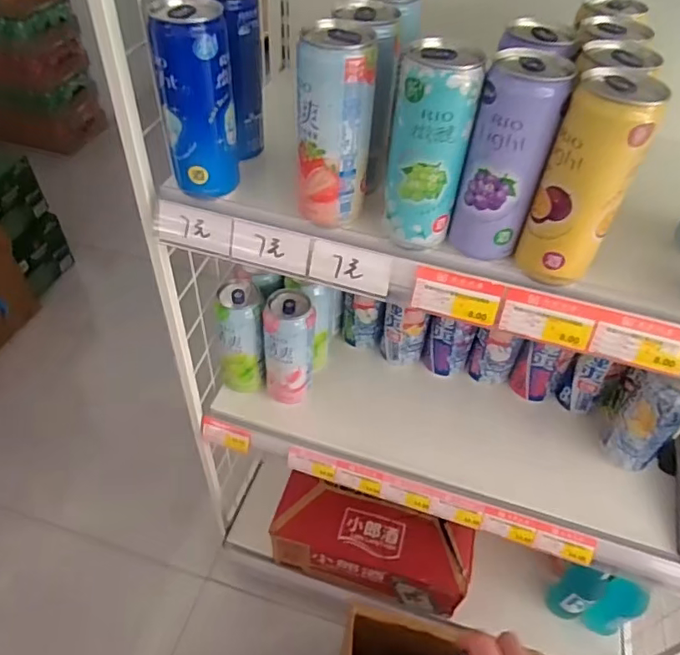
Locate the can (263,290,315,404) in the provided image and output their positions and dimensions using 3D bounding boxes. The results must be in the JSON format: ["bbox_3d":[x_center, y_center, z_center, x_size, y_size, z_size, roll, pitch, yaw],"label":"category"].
[{"bbox_3d":[-0.066,0.027,0.710,0.064,0.157,0.068,-1,48,-5],"label":"can"}]

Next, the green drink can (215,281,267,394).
[{"bbox_3d":[-0.132,0.016,0.719,0.061,0.161,0.056,2,48,-2],"label":"green drink can"}]

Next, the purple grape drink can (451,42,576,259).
[{"bbox_3d":[0.120,-0.119,0.394,0.057,0.137,0.051,18,49,12],"label":"purple grape drink can"}]

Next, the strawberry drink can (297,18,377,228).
[{"bbox_3d":[-0.003,-0.150,0.415,0.057,0.137,0.052,3,48,-2],"label":"strawberry drink can"}]

